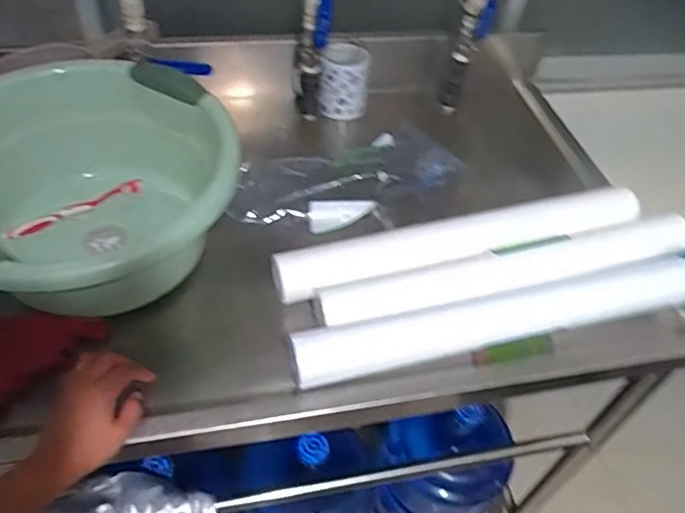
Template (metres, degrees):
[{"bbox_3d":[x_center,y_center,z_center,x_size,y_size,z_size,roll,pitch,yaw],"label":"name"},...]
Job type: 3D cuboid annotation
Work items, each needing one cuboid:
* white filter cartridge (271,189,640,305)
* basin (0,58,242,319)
[{"bbox_3d":[0.165,-0.020,0.761,0.505,0.050,0.064,-10,49,-15],"label":"white filter cartridge"},{"bbox_3d":[-0.303,-0.067,0.714,0.346,0.174,0.350,3,47,-3],"label":"basin"}]

